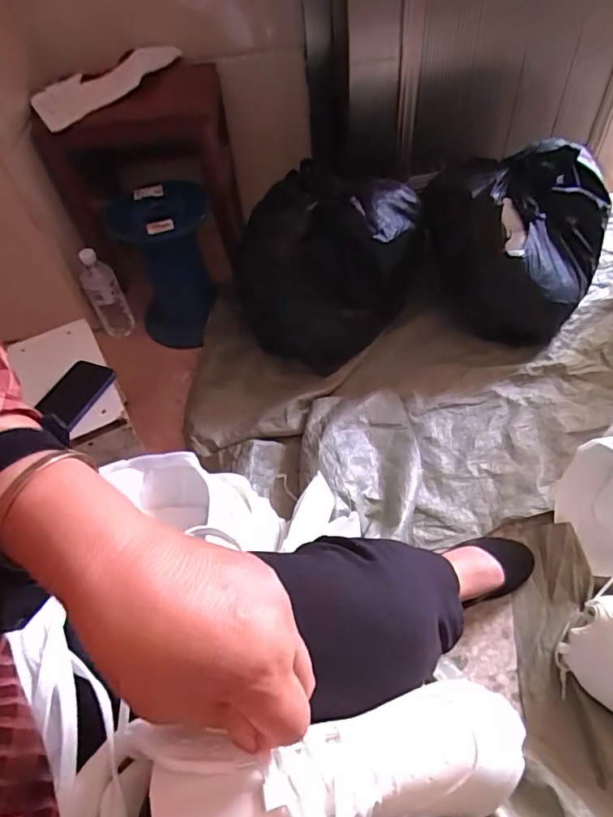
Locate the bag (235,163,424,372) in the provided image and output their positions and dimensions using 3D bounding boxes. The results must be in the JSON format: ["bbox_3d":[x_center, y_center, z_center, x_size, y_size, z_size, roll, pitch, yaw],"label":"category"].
[{"bbox_3d":[0.049,-0.296,1.031,0.358,0.318,0.245,-32,55,-18],"label":"bag"}]

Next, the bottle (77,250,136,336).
[{"bbox_3d":[-0.422,-0.237,1.059,0.068,0.190,0.055,-27,54,-14],"label":"bottle"}]

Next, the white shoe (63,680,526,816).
[{"bbox_3d":[0.001,0.199,0.261,0.239,0.062,0.084,-10,51,-8],"label":"white shoe"}]

